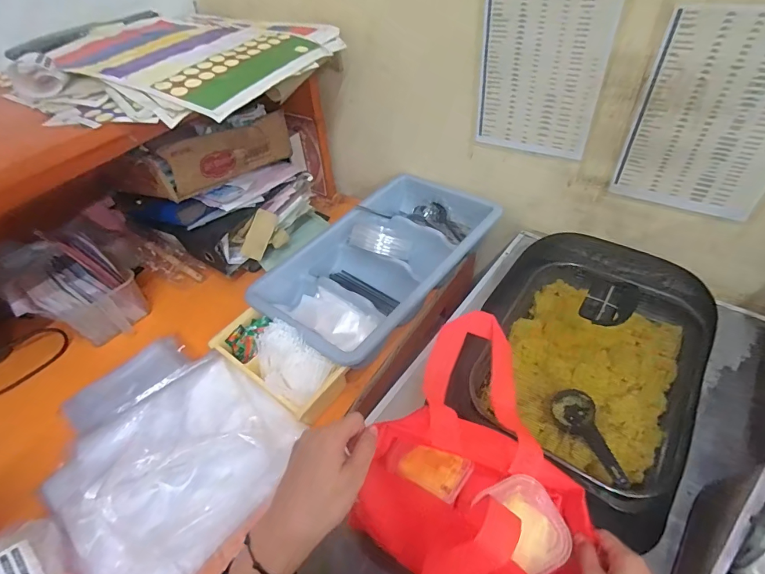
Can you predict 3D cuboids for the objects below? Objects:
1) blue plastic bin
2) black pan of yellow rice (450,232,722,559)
[{"bbox_3d":[0.002,-0.053,0.819,0.281,0.092,0.494,30,55,30],"label":"blue plastic bin"},{"bbox_3d":[0.310,0.091,0.639,0.324,0.105,0.423,24,53,27],"label":"black pan of yellow rice"}]

